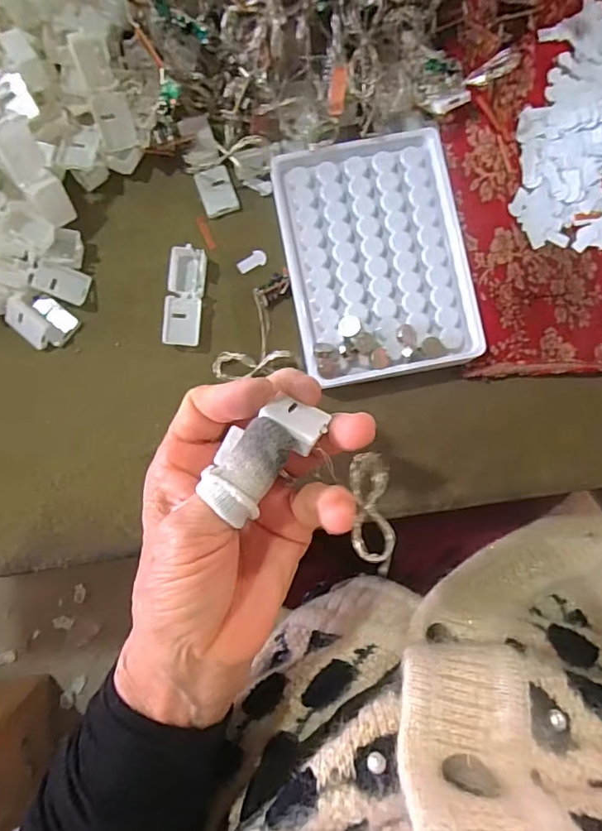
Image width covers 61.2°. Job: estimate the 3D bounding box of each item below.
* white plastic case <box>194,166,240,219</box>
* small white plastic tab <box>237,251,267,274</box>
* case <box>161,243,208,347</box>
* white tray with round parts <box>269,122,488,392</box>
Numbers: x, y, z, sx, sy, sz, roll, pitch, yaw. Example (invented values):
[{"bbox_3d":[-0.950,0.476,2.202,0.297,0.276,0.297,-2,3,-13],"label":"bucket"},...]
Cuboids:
[{"bbox_3d":[-0.049,-0.132,0.301,0.020,0.006,0.027,-19,87,-1],"label":"white plastic case"},{"bbox_3d":[-0.029,-0.090,0.299,0.018,0.004,0.009,-36,88,-2],"label":"small white plastic tab"},{"bbox_3d":[-0.066,-0.068,0.291,0.020,0.013,0.055,5,87,0],"label":"case"},{"bbox_3d":[0.042,-0.087,0.278,0.095,0.012,0.129,-11,87,-1],"label":"white tray with round parts"}]

